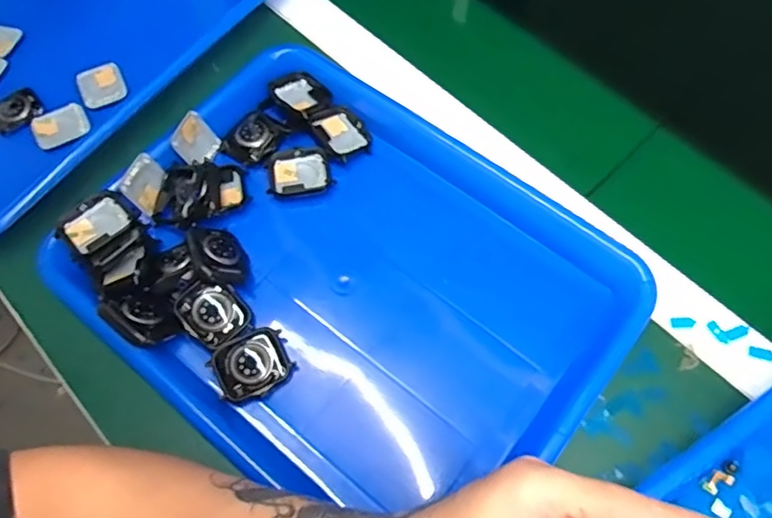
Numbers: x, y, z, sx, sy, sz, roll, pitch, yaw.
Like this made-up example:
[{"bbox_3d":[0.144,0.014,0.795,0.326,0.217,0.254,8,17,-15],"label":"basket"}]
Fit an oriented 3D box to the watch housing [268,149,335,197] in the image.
[{"bbox_3d":[-0.063,-0.063,0.425,0.045,0.007,0.036,-13,66,-4],"label":"watch housing"}]

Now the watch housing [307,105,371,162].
[{"bbox_3d":[-0.034,-0.096,0.439,0.037,0.011,0.045,-27,70,-23],"label":"watch housing"}]

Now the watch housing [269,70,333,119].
[{"bbox_3d":[-0.065,-0.125,0.444,0.038,0.016,0.044,-42,71,-16],"label":"watch housing"}]

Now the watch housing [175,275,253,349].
[{"bbox_3d":[-0.110,0.034,0.366,0.042,0.011,0.036,39,78,-5],"label":"watch housing"}]

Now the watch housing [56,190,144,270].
[{"bbox_3d":[-0.190,-0.021,0.385,0.043,0.011,0.050,40,72,18],"label":"watch housing"}]

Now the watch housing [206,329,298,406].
[{"bbox_3d":[-0.082,0.065,0.356,0.047,0.014,0.037,-26,67,-10],"label":"watch housing"}]

